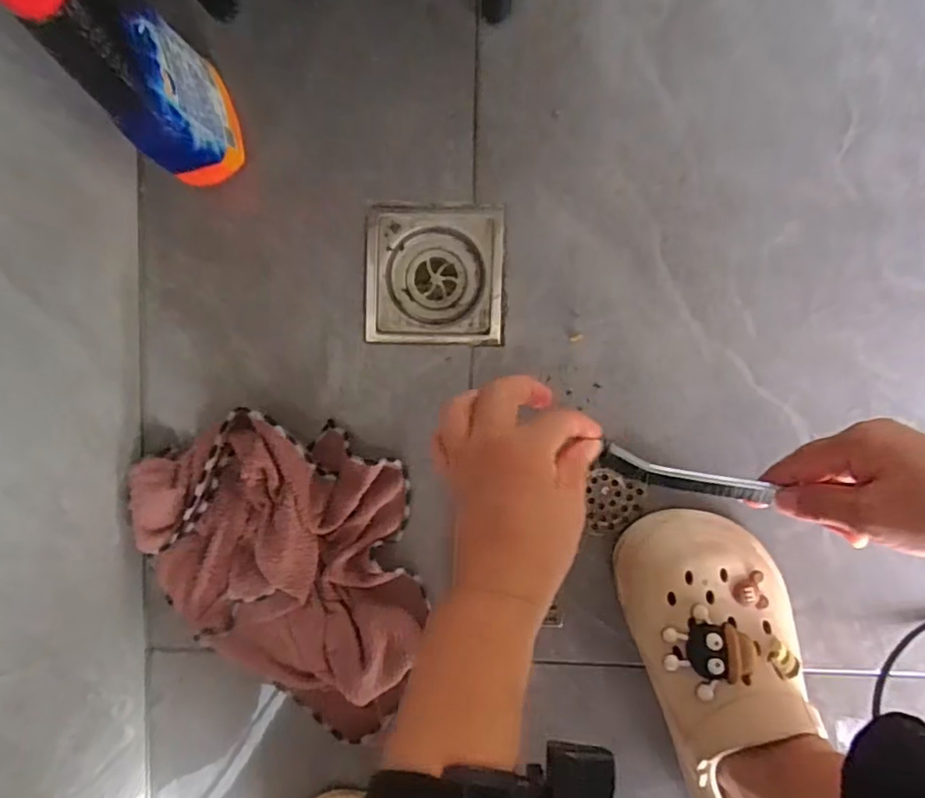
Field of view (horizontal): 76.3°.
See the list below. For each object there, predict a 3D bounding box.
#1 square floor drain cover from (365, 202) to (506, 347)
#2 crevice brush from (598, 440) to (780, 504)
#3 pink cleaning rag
[{"bbox_3d":[-0.019,-0.090,0.430,0.098,0.018,0.099,1,92,1],"label":"square floor drain cover"},{"bbox_3d":[0.132,0.048,0.355,0.101,0.027,0.006,15,50,0],"label":"crevice brush"},{"bbox_3d":[-0.114,0.125,0.416,0.171,0.038,0.228,-22,91,2],"label":"pink cleaning rag"}]

